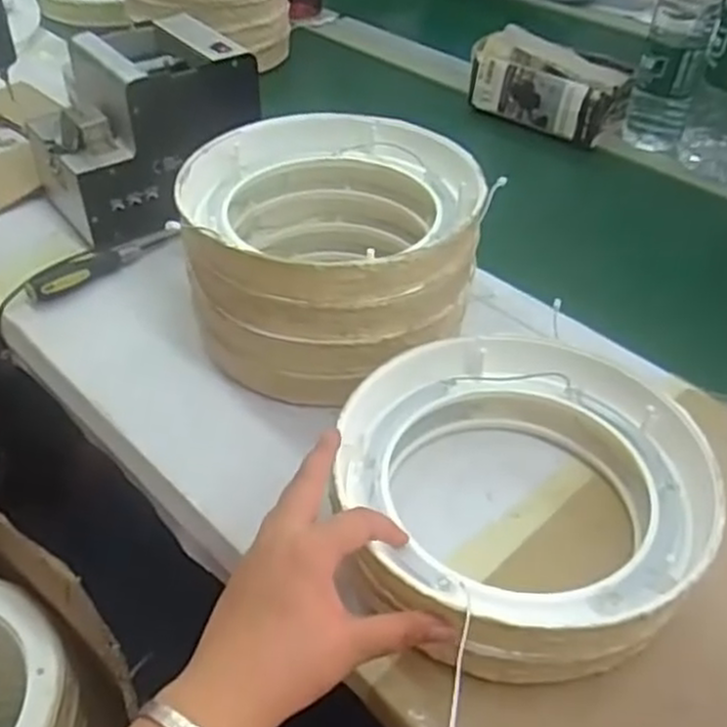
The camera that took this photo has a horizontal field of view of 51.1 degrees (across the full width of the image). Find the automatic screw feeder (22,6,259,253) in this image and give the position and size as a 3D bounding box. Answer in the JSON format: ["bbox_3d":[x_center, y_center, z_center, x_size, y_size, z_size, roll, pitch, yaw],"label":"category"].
[{"bbox_3d":[-0.198,-0.213,0.690,0.169,0.140,0.131,-30,50,-31],"label":"automatic screw feeder"}]

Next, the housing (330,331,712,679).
[{"bbox_3d":[0.093,0.071,0.449,0.198,0.059,0.208,1,42,-1],"label":"housing"}]

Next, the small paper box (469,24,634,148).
[{"bbox_3d":[0.214,-0.317,0.874,0.182,0.077,0.080,27,47,26],"label":"small paper box"}]

